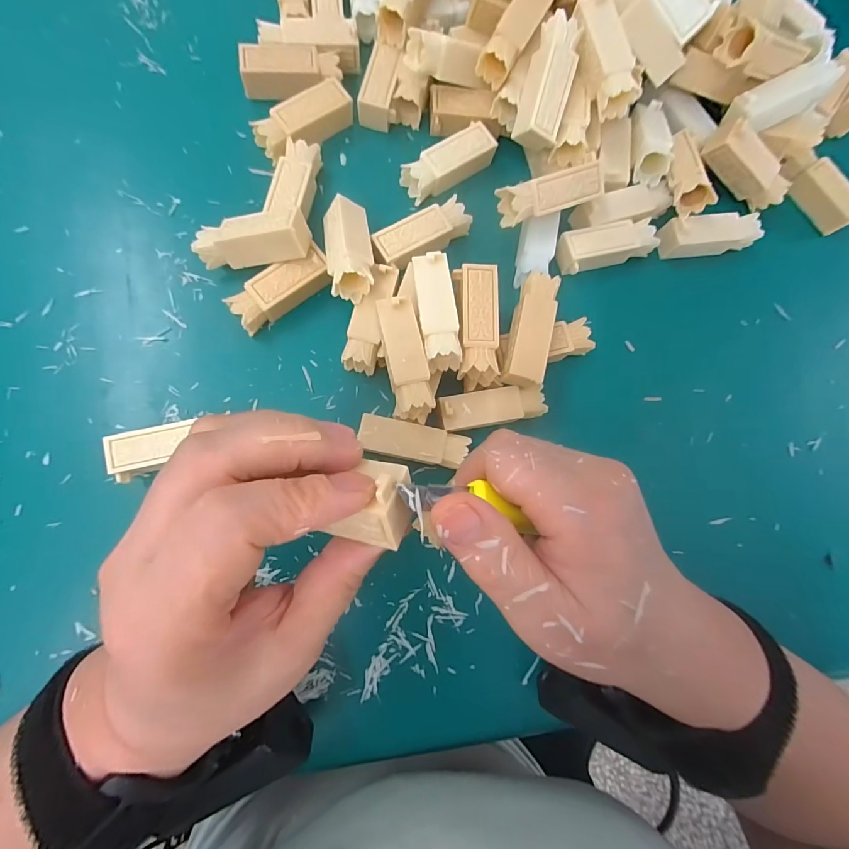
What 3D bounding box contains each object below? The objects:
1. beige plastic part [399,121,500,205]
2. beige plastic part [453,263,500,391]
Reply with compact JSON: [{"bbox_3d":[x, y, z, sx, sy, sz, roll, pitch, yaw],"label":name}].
[{"bbox_3d":[0.015,-0.168,0.267,0.063,0.020,0.021,-33,86,-8],"label":"beige plastic part"},{"bbox_3d":[0.029,-0.055,0.234,0.023,0.020,0.063,-1,82,-5],"label":"beige plastic part"}]

